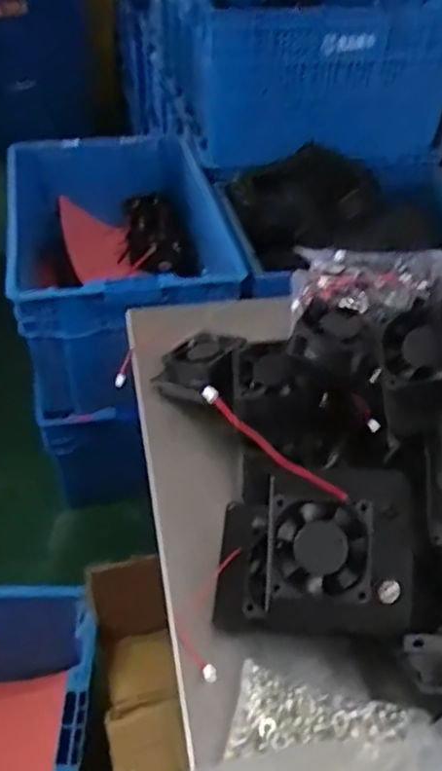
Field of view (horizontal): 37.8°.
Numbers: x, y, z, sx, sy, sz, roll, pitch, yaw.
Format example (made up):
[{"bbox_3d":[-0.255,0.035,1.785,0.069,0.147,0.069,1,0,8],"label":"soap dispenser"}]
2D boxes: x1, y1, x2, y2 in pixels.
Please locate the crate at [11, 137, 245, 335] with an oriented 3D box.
[{"bbox_3d":[-0.201,-0.263,1.351,0.431,0.295,0.642,-9,44,-11],"label":"crate"}]

